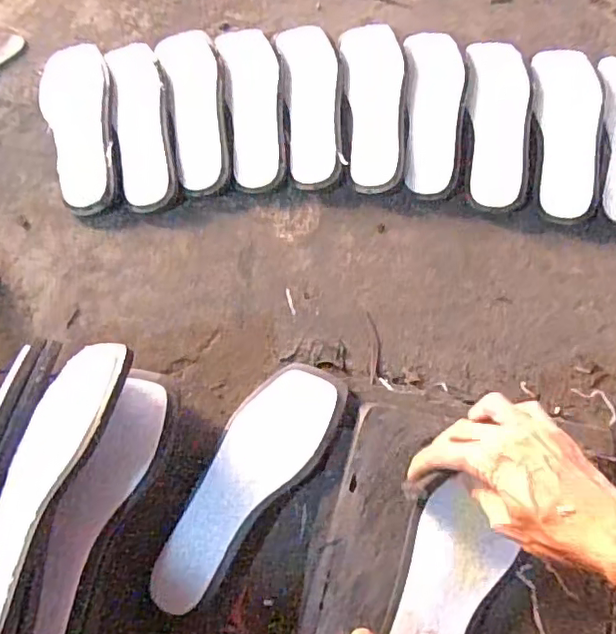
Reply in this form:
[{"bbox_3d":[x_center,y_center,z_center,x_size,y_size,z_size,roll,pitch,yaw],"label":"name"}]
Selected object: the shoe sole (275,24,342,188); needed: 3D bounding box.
[{"bbox_3d":[0.007,-0.272,0.731,0.073,0.026,0.246,-7,69,0],"label":"shoe sole"}]

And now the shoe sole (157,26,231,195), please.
[{"bbox_3d":[-0.137,-0.266,0.731,0.076,0.027,0.241,-13,69,-2],"label":"shoe sole"}]

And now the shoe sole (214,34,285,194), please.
[{"bbox_3d":[-0.066,-0.268,0.724,0.072,0.023,0.238,-9,69,-1],"label":"shoe sole"}]

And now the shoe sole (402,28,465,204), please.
[{"bbox_3d":[0.156,-0.257,0.712,0.069,0.026,0.246,2,69,4],"label":"shoe sole"}]

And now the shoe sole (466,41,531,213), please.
[{"bbox_3d":[0.233,-0.240,0.708,0.069,0.028,0.247,2,69,4],"label":"shoe sole"}]

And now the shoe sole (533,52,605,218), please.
[{"bbox_3d":[0.313,-0.226,0.696,0.069,0.035,0.240,3,69,4],"label":"shoe sole"}]

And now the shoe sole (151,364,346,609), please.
[{"bbox_3d":[-0.062,0.154,0.560,0.092,0.033,0.252,38,75,15],"label":"shoe sole"}]

